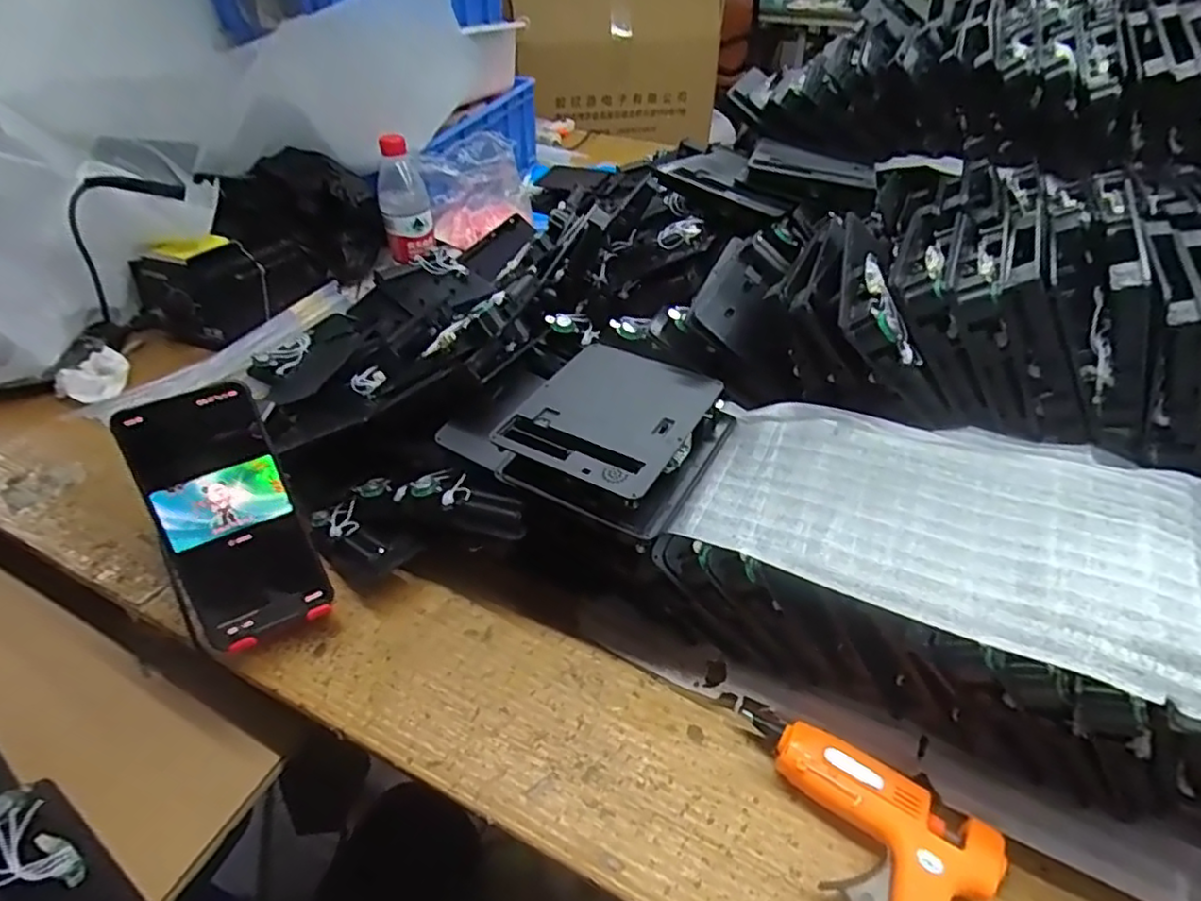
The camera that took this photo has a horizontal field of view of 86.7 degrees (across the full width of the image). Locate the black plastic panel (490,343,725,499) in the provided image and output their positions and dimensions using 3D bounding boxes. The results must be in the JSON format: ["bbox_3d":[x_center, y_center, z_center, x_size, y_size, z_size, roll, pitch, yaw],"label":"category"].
[{"bbox_3d":[0.011,-0.028,0.436,0.111,0.009,0.141,20,45,25],"label":"black plastic panel"}]

